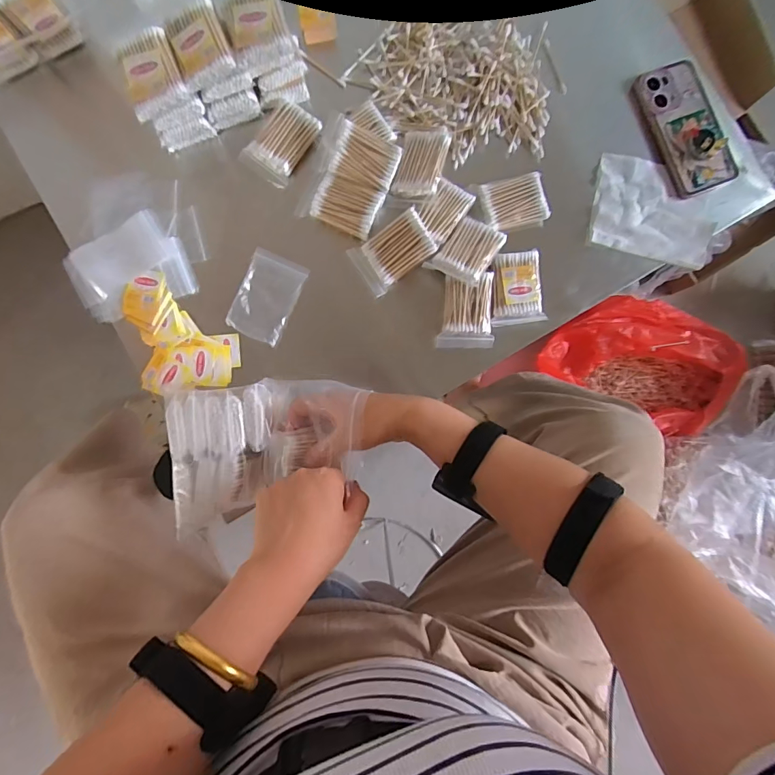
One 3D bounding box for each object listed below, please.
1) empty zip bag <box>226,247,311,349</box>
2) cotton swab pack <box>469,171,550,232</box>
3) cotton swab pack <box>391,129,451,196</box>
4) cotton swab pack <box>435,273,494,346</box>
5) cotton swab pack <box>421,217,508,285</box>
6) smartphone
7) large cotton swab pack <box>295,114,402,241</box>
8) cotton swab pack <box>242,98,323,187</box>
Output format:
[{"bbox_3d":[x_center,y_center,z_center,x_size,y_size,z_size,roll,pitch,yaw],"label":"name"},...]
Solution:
[{"bbox_3d":[-0.141,-0.105,0.515,0.064,0.008,0.098,24,87,-2],"label":"empty zip bag"},{"bbox_3d":[0.149,-0.220,0.525,0.076,0.016,0.066,-15,86,-3],"label":"cotton swab pack"},{"bbox_3d":[0.040,-0.262,0.509,0.050,0.014,0.081,16,85,0],"label":"cotton swab pack"},{"bbox_3d":[0.091,-0.089,0.513,0.064,0.023,0.081,-1,85,-2],"label":"cotton swab pack"},{"bbox_3d":[0.091,-0.156,0.503,0.059,0.020,0.078,33,85,1],"label":"cotton swab pack"},{"bbox_3d":[0.370,-0.321,0.542,0.082,0.017,0.159,-22,86,-3],"label":"smartphone"},{"bbox_3d":[-0.043,-0.238,0.505,0.087,0.015,0.111,22,100,-6],"label":"large cotton swab pack"},{"bbox_3d":[-0.122,-0.287,0.518,0.061,0.025,0.086,40,85,2],"label":"cotton swab pack"}]

